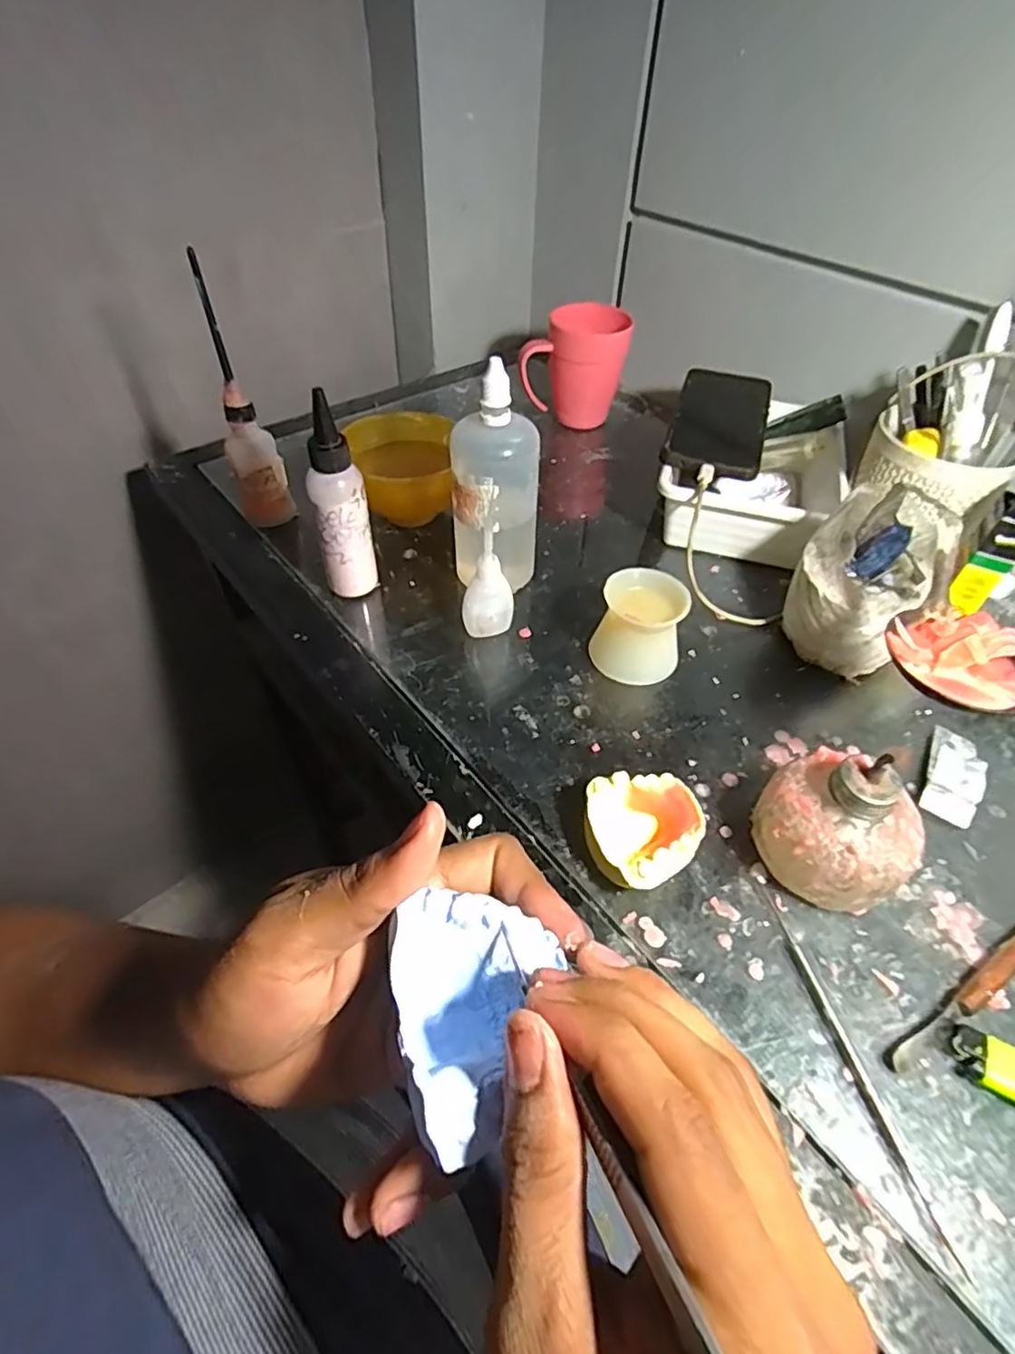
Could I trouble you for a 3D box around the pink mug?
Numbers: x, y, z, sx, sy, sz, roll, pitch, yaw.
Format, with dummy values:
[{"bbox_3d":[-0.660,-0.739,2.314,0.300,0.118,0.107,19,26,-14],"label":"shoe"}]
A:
[{"bbox_3d":[0.068,-0.305,0.639,0.094,0.111,0.074,14,50,11],"label":"pink mug"}]

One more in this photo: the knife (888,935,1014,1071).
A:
[{"bbox_3d":[0.249,0.141,0.313,0.171,0.011,0.011,-25,54,-21],"label":"knife"}]

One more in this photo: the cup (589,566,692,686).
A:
[{"bbox_3d":[0.092,-0.035,0.436,0.057,0.058,0.054,1,49,-1],"label":"cup"}]

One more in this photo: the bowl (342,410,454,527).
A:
[{"bbox_3d":[-0.084,-0.171,0.543,0.089,0.068,0.096,-13,50,-12],"label":"bowl"}]

